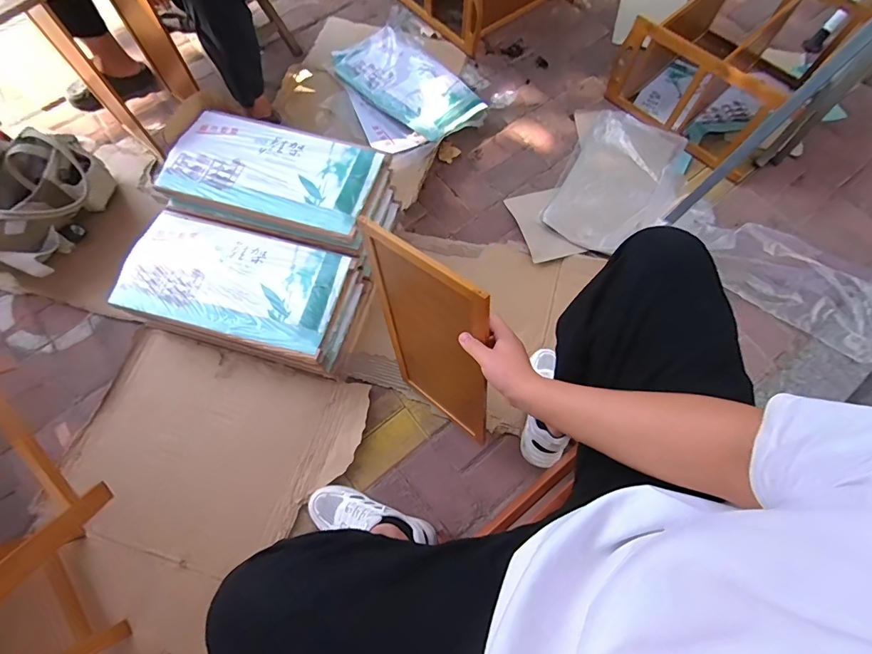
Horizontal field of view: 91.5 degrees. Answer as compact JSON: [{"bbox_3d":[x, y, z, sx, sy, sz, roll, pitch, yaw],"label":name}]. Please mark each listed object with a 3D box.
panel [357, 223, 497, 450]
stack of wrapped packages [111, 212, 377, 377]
[{"bbox_3d":[-0.006,0.043,0.772,0.243,0.485,0.013,34,63,27],"label":"panel"},{"bbox_3d":[-0.449,-0.073,1.027,0.497,0.179,0.252,14,68,7],"label":"stack of wrapped packages"}]

